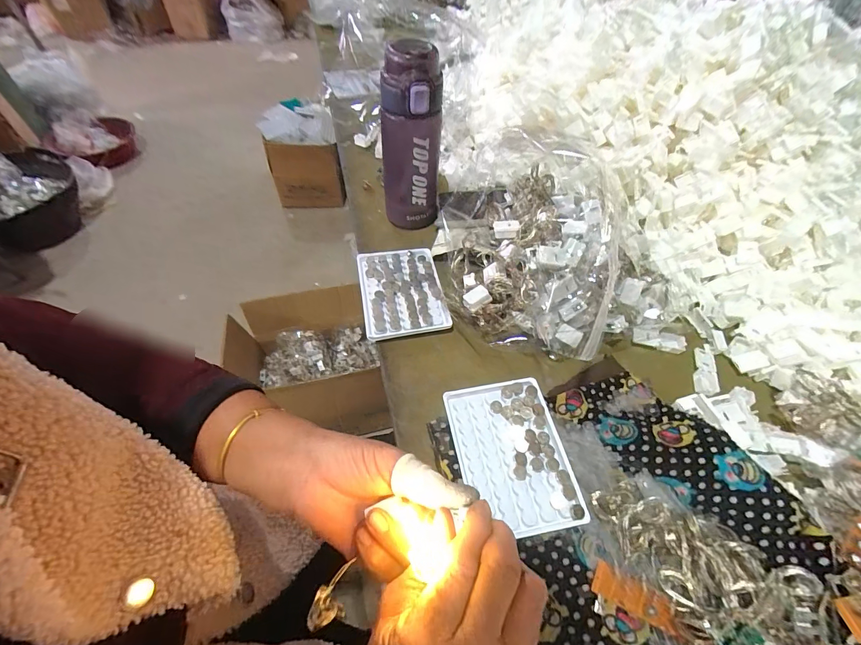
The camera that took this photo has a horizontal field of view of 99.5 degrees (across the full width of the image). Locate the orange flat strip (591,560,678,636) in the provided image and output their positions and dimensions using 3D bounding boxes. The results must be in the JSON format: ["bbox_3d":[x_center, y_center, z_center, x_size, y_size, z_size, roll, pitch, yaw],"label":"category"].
[{"bbox_3d":[0.146,0.197,0.262,0.055,0.007,0.021,22,80,17],"label":"orange flat strip"}]

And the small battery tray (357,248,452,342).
[{"bbox_3d":[-0.035,-0.039,0.435,0.093,0.011,0.126,-8,54,-10],"label":"small battery tray"}]

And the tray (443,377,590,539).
[{"bbox_3d":[0.071,0.114,0.322,0.092,0.011,0.127,-7,54,-9],"label":"tray"}]

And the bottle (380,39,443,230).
[{"bbox_3d":[-0.023,-0.214,0.440,0.071,0.191,0.064,1,53,-4],"label":"bottle"}]

